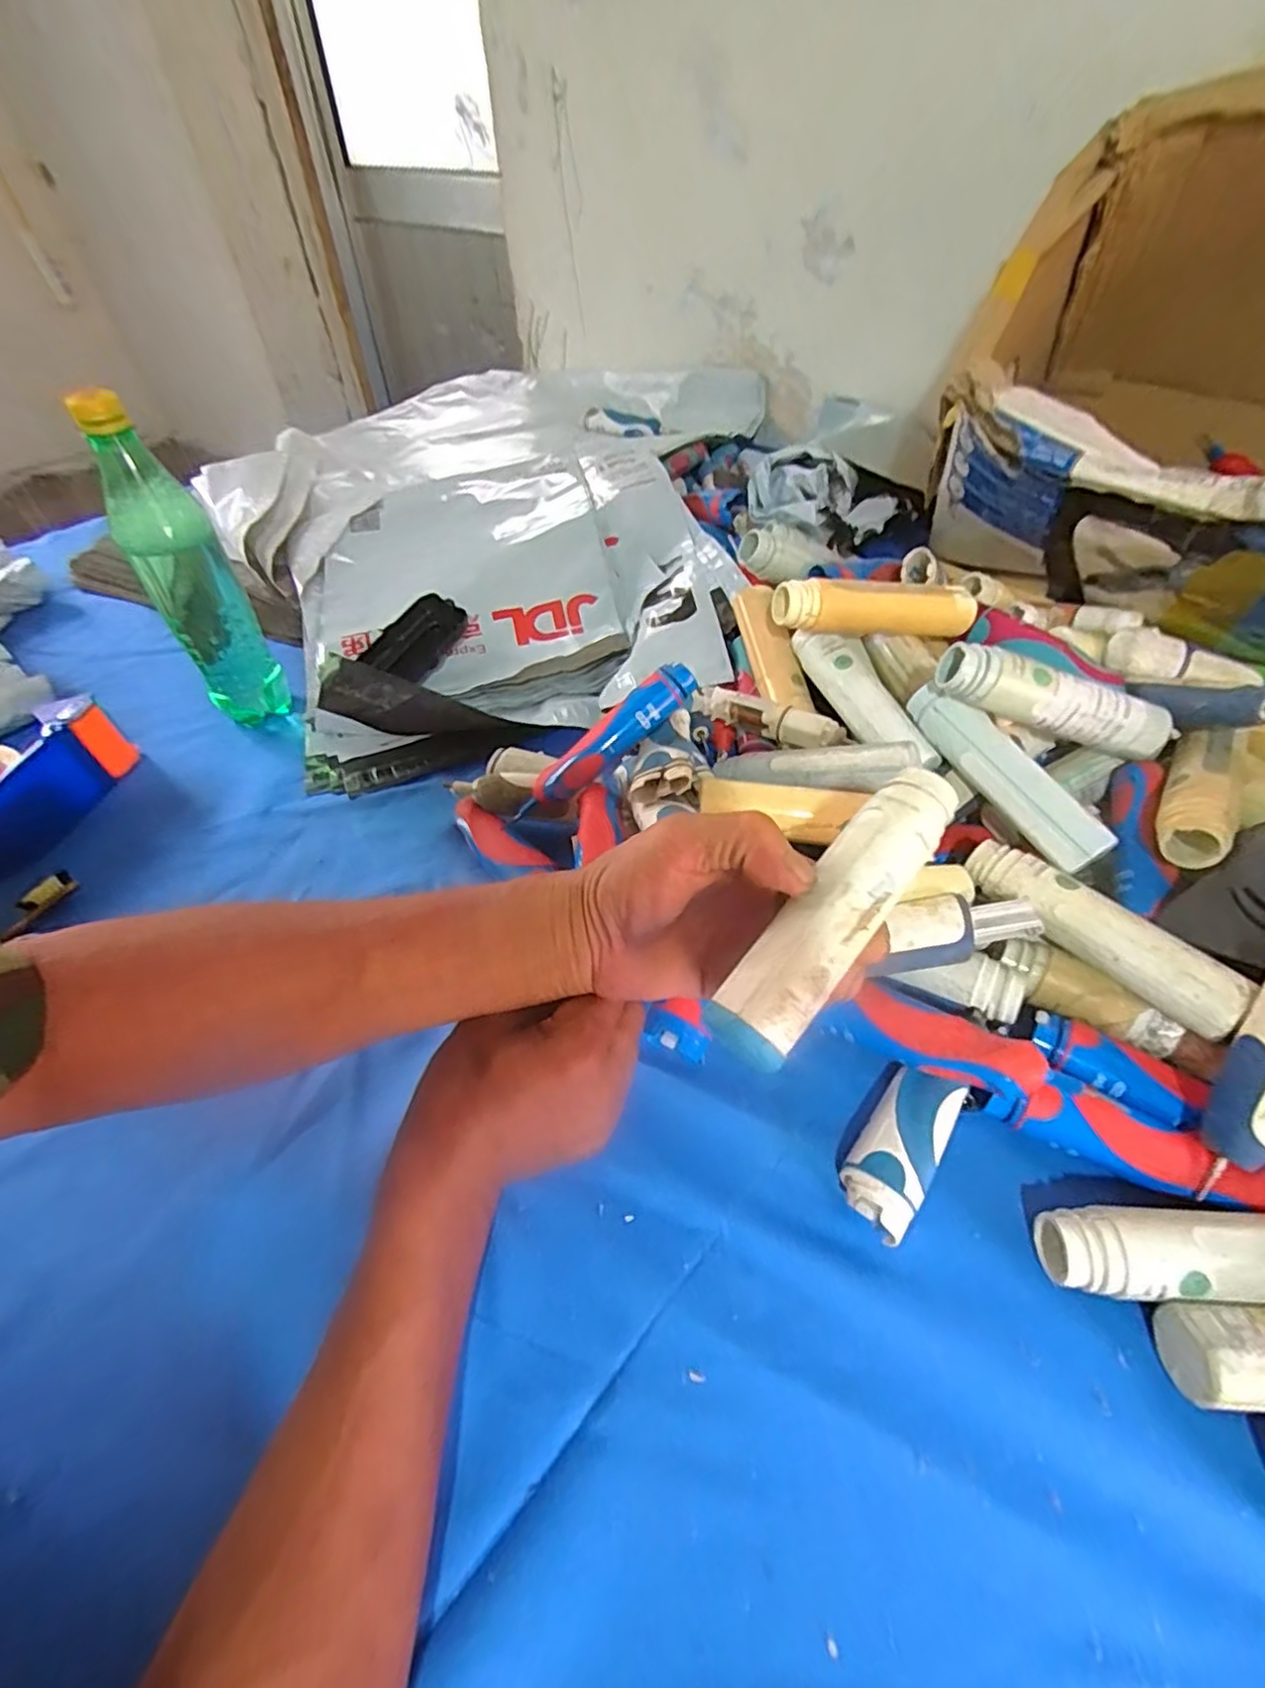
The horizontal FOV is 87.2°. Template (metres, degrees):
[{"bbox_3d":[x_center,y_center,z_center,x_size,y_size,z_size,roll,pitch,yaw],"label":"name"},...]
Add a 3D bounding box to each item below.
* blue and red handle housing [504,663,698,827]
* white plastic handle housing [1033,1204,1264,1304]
[{"bbox_3d":[-0.022,-0.063,0.441,0.151,0.025,0.027,-39,55,7],"label":"blue and red handle housing"},{"bbox_3d":[0.251,0.178,0.288,0.137,0.032,0.035,2,48,3],"label":"white plastic handle housing"}]

